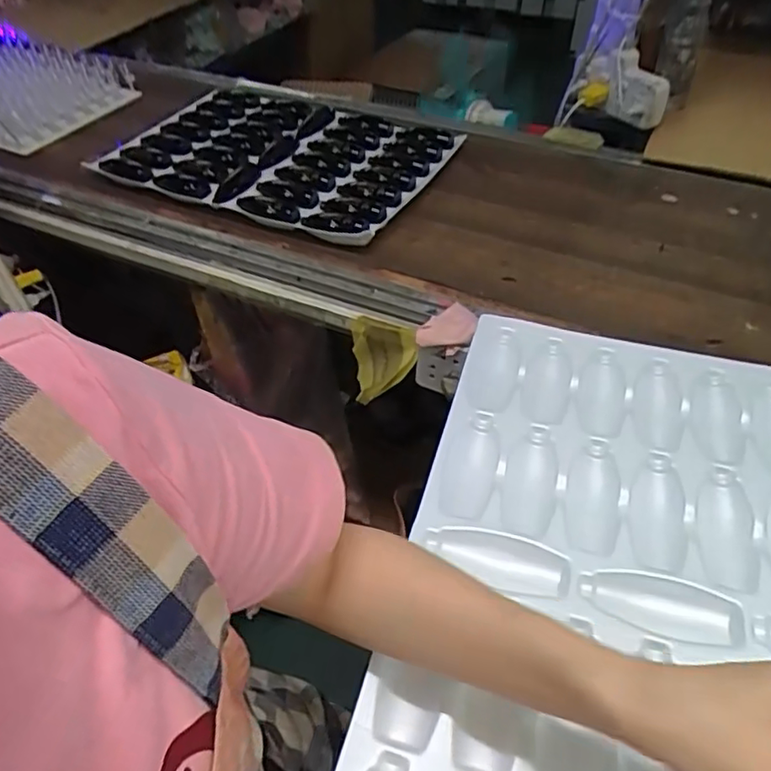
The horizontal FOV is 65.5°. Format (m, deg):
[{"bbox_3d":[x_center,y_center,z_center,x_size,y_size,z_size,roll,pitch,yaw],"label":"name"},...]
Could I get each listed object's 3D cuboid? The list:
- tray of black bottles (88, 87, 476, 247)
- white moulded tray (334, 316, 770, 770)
[{"bbox_3d":[-0.197,-0.403,1.026,0.570,0.023,0.359,20,54,20],"label":"tray of black bottles"},{"bbox_3d":[0.195,0.166,0.437,0.364,0.056,0.530,12,49,14],"label":"white moulded tray"}]

